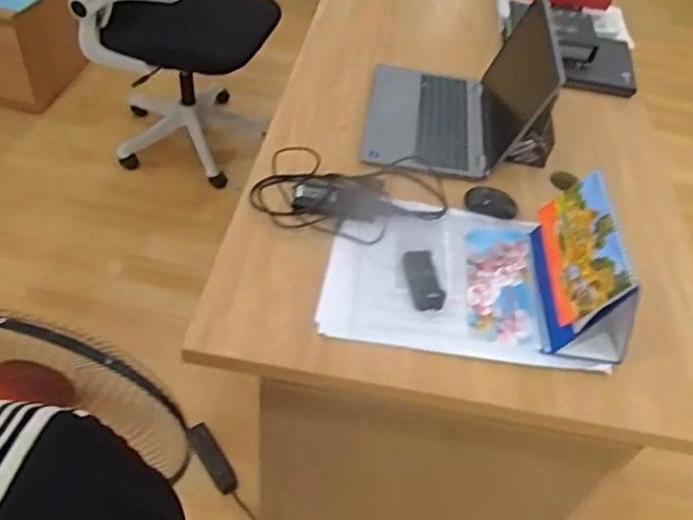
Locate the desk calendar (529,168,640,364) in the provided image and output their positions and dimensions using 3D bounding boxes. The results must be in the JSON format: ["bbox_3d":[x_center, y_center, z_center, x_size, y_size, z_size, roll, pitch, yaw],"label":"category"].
[{"bbox_3d":[0.359,0.003,0.917,0.115,0.155,0.243,8,46,0],"label":"desk calendar"}]

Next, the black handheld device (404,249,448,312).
[{"bbox_3d":[0.120,0.029,0.966,0.047,0.016,0.113,-5,50,-9],"label":"black handheld device"}]

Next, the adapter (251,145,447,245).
[{"bbox_3d":[0.009,-0.115,1.071,0.337,0.038,0.195,-3,49,-8],"label":"adapter"}]

